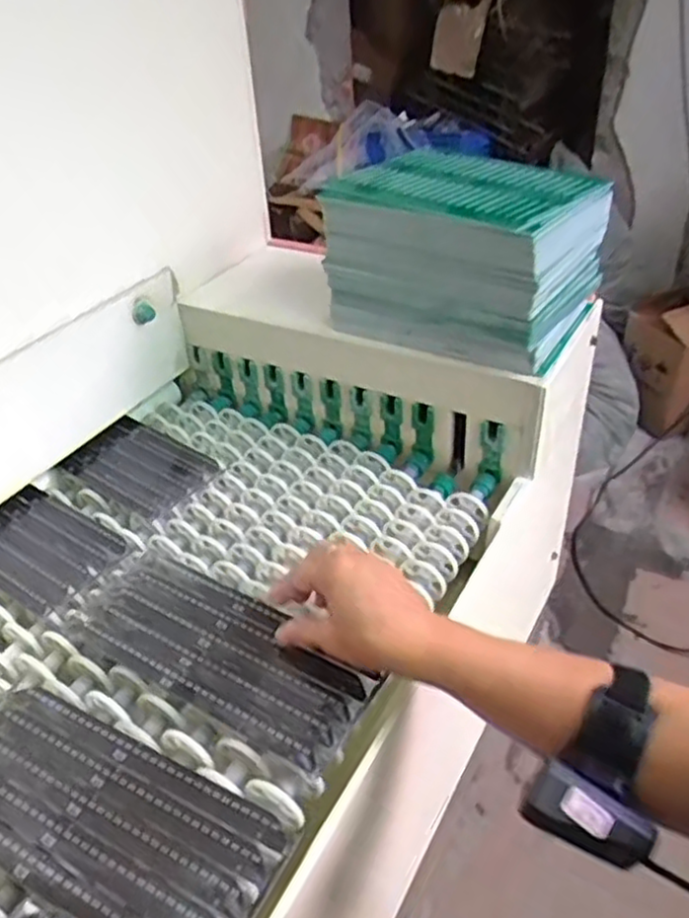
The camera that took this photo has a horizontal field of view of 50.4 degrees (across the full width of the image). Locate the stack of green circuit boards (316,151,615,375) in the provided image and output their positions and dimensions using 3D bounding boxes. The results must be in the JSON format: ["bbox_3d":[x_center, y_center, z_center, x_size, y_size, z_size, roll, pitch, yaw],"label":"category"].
[{"bbox_3d":[0.116,-0.191,0.691,0.215,0.133,0.174,23,44,33],"label":"stack of green circuit boards"}]

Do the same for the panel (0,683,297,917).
[{"bbox_3d":[-0.150,0.212,0.441,0.228,0.008,0.098,16,40,26],"label":"panel"}]

